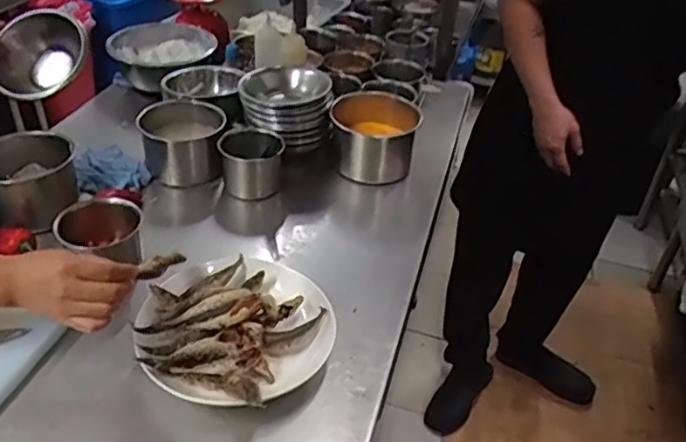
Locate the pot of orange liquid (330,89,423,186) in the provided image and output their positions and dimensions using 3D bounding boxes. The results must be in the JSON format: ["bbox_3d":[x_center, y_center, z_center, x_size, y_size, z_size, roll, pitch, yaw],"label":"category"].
[{"bbox_3d":[0.060,-0.175,1.238,0.162,0.130,0.183,6,37,1],"label":"pot of orange liquid"}]

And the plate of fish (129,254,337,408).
[{"bbox_3d":[-0.143,0.140,0.837,0.226,0.078,0.241,3,37,-3],"label":"plate of fish"}]

